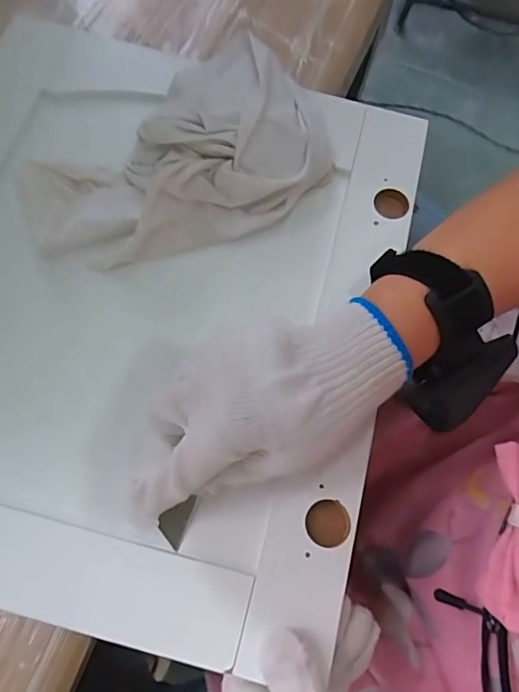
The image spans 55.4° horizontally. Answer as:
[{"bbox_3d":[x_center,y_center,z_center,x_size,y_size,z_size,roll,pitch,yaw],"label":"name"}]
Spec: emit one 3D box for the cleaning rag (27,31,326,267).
[{"bbox_3d":[-0.056,-0.121,0.332,0.192,0.054,0.132,-39,76,-15],"label":"cleaning rag"}]

